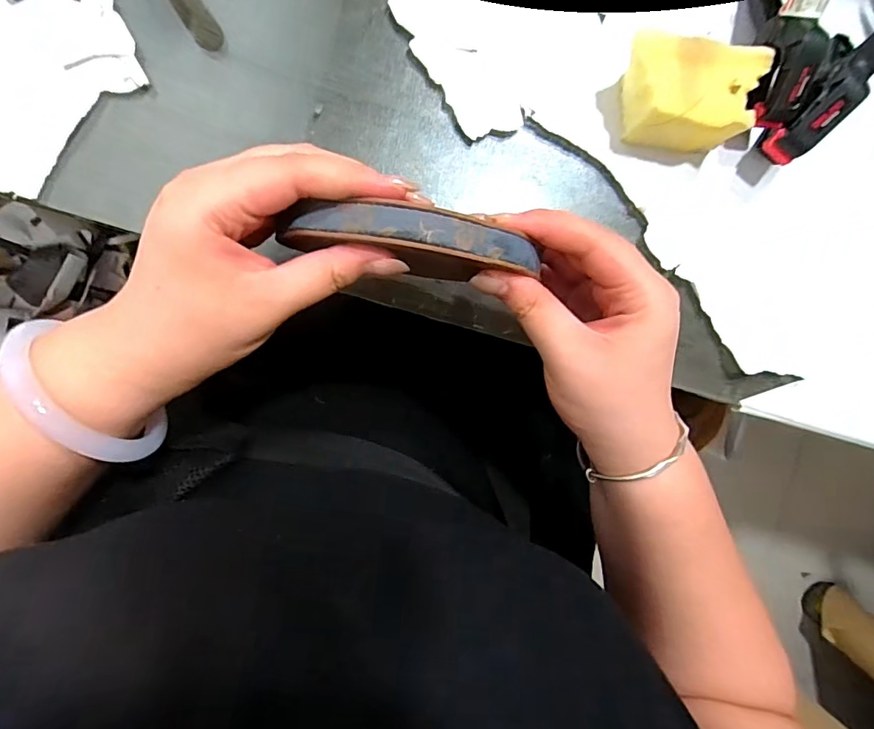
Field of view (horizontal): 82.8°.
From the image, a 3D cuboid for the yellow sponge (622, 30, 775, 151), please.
[{"bbox_3d":[0.156,-0.169,0.318,0.083,0.050,0.052,4,92,-6],"label":"yellow sponge"}]

